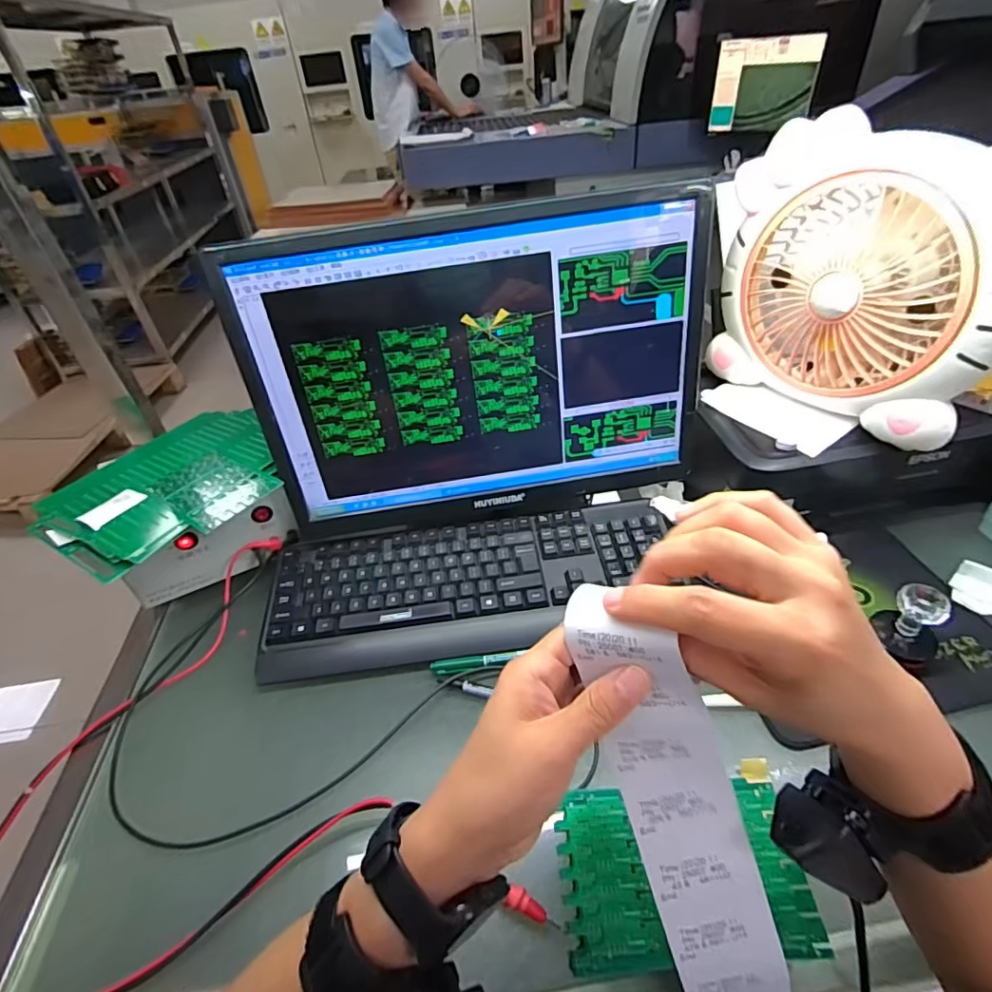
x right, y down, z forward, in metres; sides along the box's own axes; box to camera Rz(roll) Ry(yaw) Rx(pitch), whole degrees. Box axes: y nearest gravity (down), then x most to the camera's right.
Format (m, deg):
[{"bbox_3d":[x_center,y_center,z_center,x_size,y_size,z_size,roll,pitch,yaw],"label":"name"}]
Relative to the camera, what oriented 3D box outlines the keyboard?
[{"bbox_3d":[-0.028,0.093,0.564,0.419,0.029,0.162,-7,40,0],"label":"keyboard"}]

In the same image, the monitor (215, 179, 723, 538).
[{"bbox_3d":[-0.012,-0.104,0.537,0.441,0.307,0.058,-8,40,-2],"label":"monitor"}]

